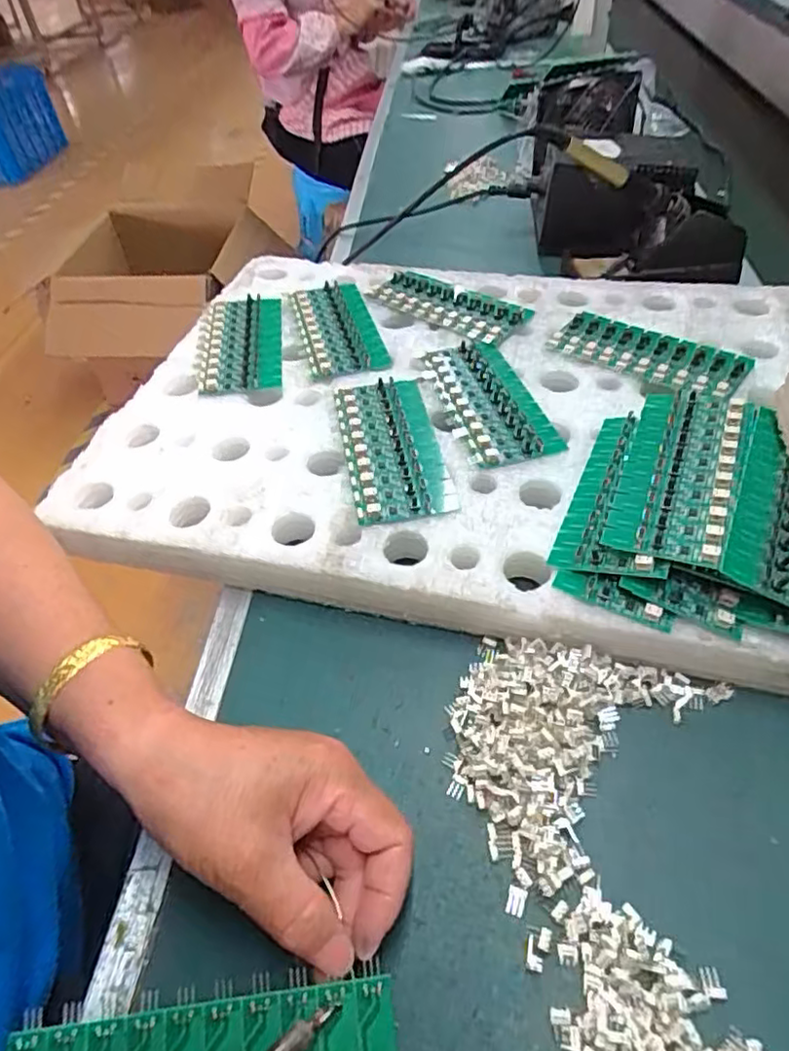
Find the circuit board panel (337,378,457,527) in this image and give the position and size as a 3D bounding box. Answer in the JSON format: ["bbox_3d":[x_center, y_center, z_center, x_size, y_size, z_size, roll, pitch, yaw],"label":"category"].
[{"bbox_3d":[-0.001,-0.057,0.424,0.061,0.007,0.137,-10,47,-4],"label":"circuit board panel"}]

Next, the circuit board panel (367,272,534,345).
[{"bbox_3d":[0.041,-0.190,0.541,0.136,0.005,0.060,25,55,25],"label":"circuit board panel"}]

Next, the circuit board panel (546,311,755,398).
[{"bbox_3d":[0.190,-0.132,0.482,0.139,0.006,0.067,30,56,31],"label":"circuit board panel"}]

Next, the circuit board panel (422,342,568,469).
[{"bbox_3d":[0.067,-0.092,0.453,0.066,0.008,0.134,-14,48,-7],"label":"circuit board panel"}]

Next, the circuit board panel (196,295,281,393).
[{"bbox_3d":[-0.127,-0.152,0.523,0.066,0.006,0.137,-8,47,-2],"label":"circuit board panel"}]

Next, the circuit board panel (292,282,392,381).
[{"bbox_3d":[-0.049,-0.168,0.533,0.061,0.019,0.136,-14,48,-7],"label":"circuit board panel"}]

